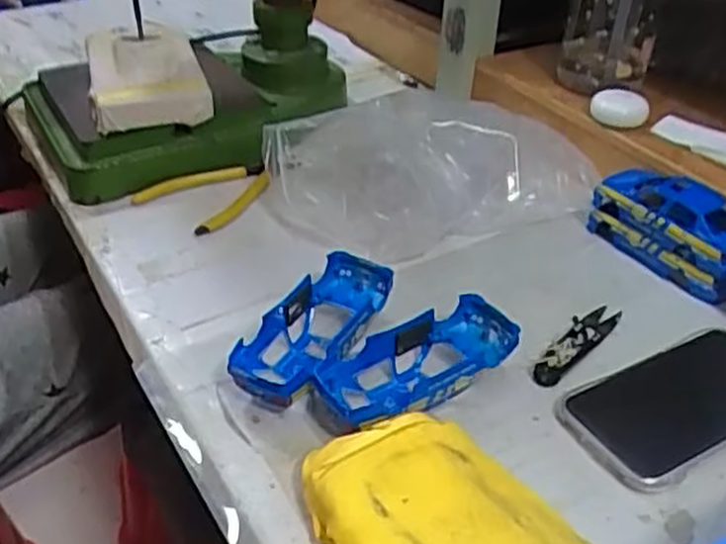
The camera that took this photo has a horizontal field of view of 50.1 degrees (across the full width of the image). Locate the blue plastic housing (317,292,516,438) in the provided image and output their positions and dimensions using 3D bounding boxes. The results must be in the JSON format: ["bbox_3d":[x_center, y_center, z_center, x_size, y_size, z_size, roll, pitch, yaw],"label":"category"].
[{"bbox_3d":[0.037,0.064,0.486,0.134,0.039,0.062,-19,40,-25],"label":"blue plastic housing"}]

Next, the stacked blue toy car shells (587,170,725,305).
[{"bbox_3d":[0.245,-0.037,0.613,0.058,0.058,0.135,-24,43,-31],"label":"stacked blue toy car shells"}]

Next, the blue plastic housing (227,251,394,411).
[{"bbox_3d":[-0.029,0.039,0.513,0.056,0.043,0.130,19,39,23],"label":"blue plastic housing"}]

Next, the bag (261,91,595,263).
[{"bbox_3d":[0.058,-0.097,0.662,0.264,0.095,0.150,-12,38,-17],"label":"bag"}]

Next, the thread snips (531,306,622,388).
[{"bbox_3d":[0.148,0.047,0.537,0.021,0.009,0.102,28,44,32],"label":"thread snips"}]

